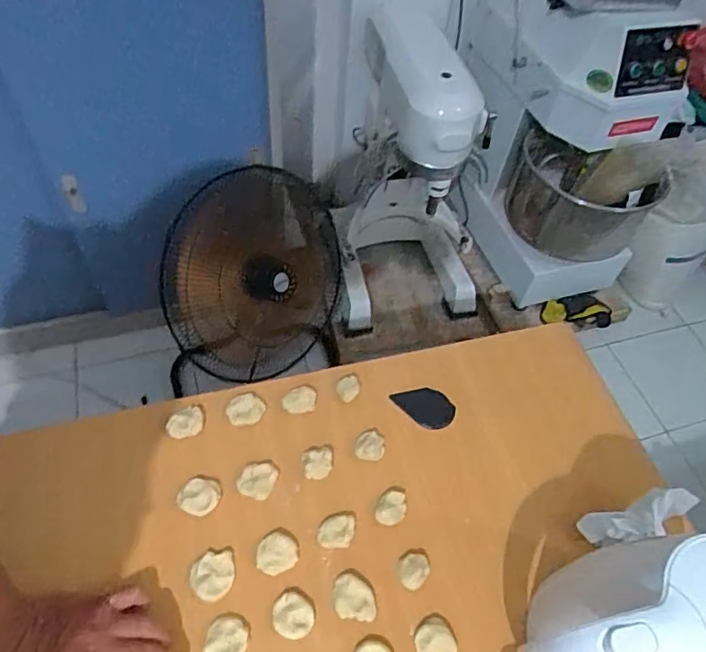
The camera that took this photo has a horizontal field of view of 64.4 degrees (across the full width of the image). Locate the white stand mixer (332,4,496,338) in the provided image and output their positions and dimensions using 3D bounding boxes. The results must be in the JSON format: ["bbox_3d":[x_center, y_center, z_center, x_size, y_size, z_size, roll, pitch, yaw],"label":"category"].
[{"bbox_3d":[0.169,-0.337,1.466,0.383,0.655,0.370,-3,55,-7],"label":"white stand mixer"}]

